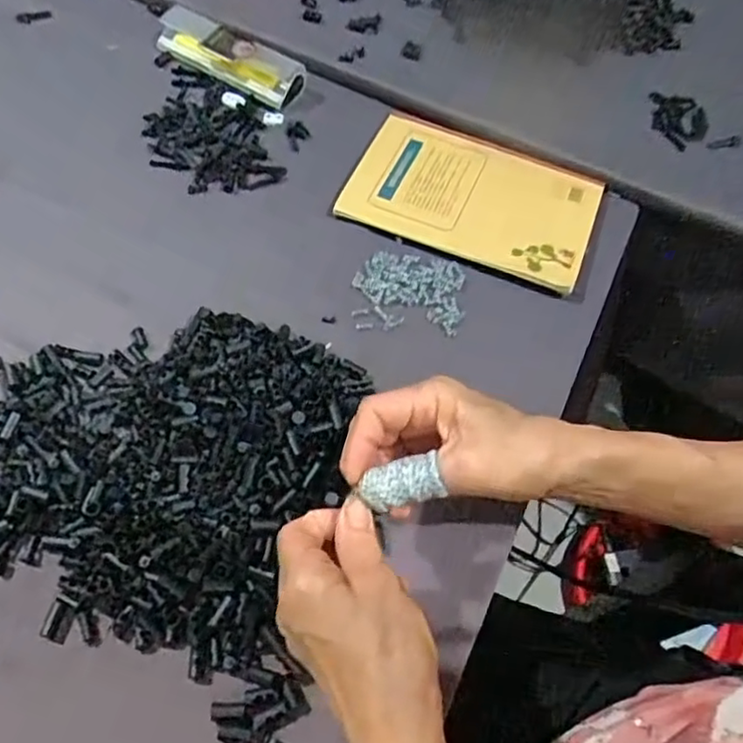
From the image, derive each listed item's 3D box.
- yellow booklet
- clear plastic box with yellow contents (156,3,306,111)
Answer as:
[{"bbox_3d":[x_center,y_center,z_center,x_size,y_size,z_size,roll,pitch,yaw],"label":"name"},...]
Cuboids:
[{"bbox_3d":[0.091,-0.153,0.565,0.200,0.013,0.142,22,59,7],"label":"yellow booklet"},{"bbox_3d":[-0.139,-0.308,0.639,0.166,0.028,0.053,28,60,13],"label":"clear plastic box with yellow contents"}]

